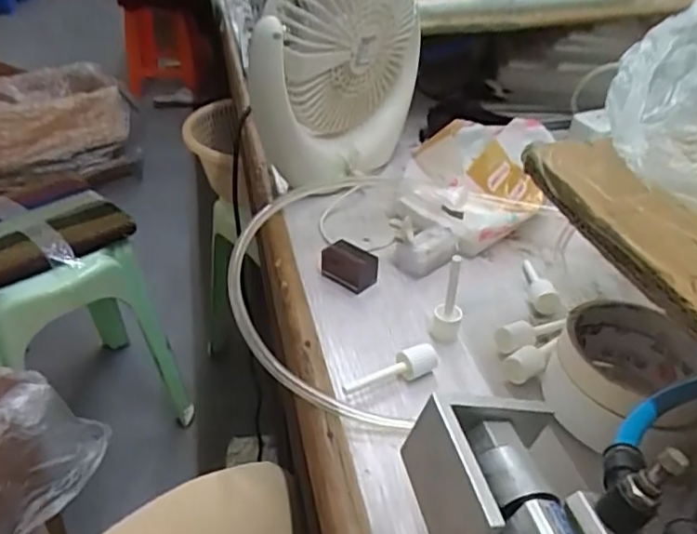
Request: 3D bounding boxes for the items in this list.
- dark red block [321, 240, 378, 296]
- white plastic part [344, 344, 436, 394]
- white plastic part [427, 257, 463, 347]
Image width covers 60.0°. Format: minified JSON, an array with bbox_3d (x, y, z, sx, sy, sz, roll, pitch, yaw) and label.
[{"bbox_3d":[0.000,-0.001,0.467,0.024,0.025,0.042,-29,45,-35],"label":"dark red block"},{"bbox_3d":[0.025,0.064,0.377,0.063,0.013,0.017,-12,37,-17],"label":"white plastic part"},{"bbox_3d":[0.066,0.022,0.398,0.020,0.062,0.016,5,35,7],"label":"white plastic part"}]

